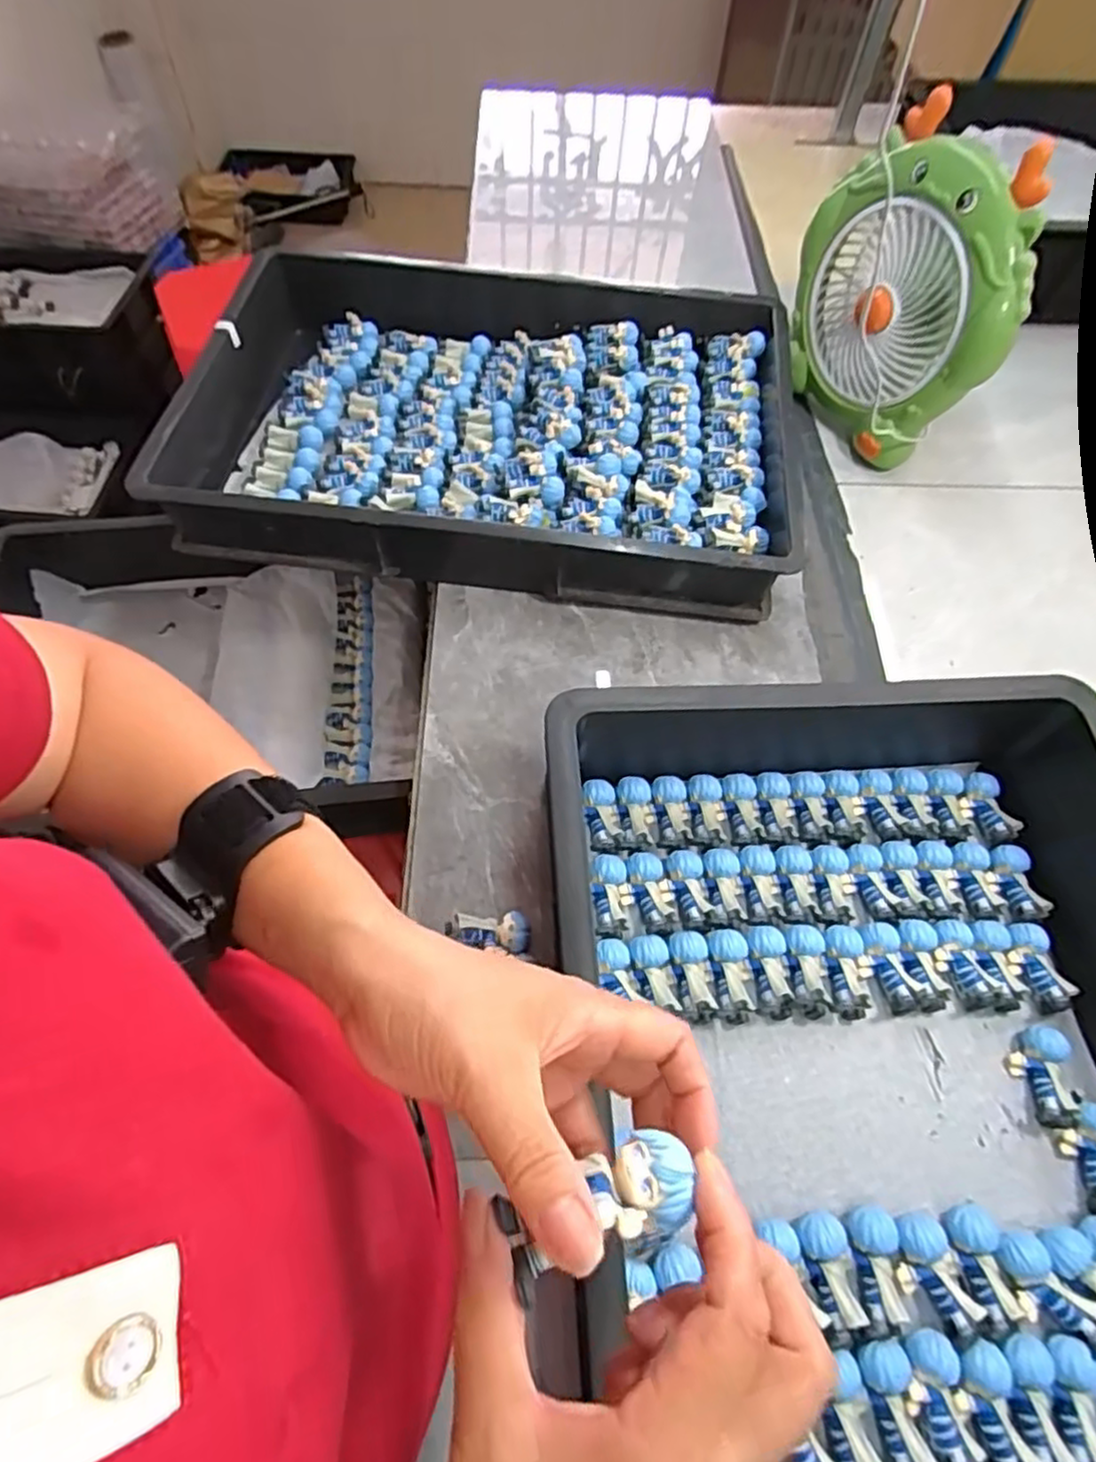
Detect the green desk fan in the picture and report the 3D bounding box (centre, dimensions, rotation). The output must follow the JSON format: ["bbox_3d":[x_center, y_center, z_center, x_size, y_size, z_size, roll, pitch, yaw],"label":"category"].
[{"bbox_3d":[0.370,-0.451,0.756,0.097,0.287,0.242,-12,60,-11],"label":"green desk fan"}]

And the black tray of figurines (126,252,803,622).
[{"bbox_3d":[-0.074,-0.359,0.790,0.660,0.096,0.486,9,59,2],"label":"black tray of figurines"}]

